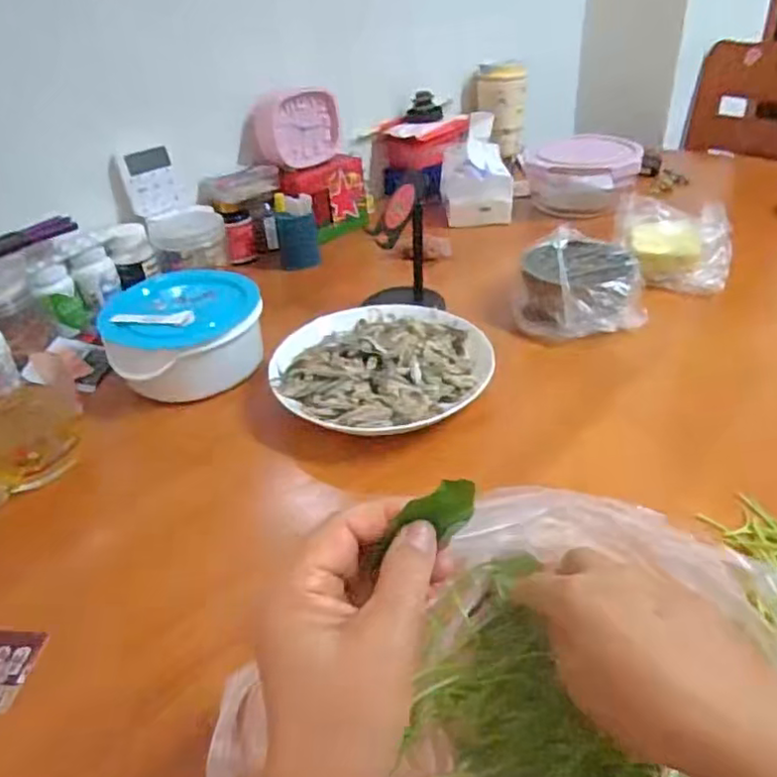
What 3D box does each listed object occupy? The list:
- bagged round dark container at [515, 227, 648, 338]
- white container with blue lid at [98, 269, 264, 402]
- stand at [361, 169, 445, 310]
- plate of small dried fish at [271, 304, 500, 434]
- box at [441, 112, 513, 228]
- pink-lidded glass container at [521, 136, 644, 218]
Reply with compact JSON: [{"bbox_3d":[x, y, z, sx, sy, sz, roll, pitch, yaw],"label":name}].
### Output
[{"bbox_3d":[0.206,-0.110,0.678,0.126,0.060,0.135,6,36,14],"label":"bagged round dark container"},{"bbox_3d":[-0.197,-0.051,0.625,0.143,0.078,0.141,-8,35,-6],"label":"white container with blue lid"},{"bbox_3d":[0.015,-0.154,0.690,0.085,0.143,0.083,-3,35,2],"label":"stand"},{"bbox_3d":[-0.007,-0.027,0.612,0.199,0.028,0.184,-3,35,2],"label":"plate of small dried fish"},{"bbox_3d":[0.131,-0.337,0.963,0.100,0.116,0.164,0,35,5],"label":"box"},{"bbox_3d":[0.286,-0.322,0.931,0.148,0.078,0.141,-8,35,-6],"label":"pink-lidded glass container"}]

